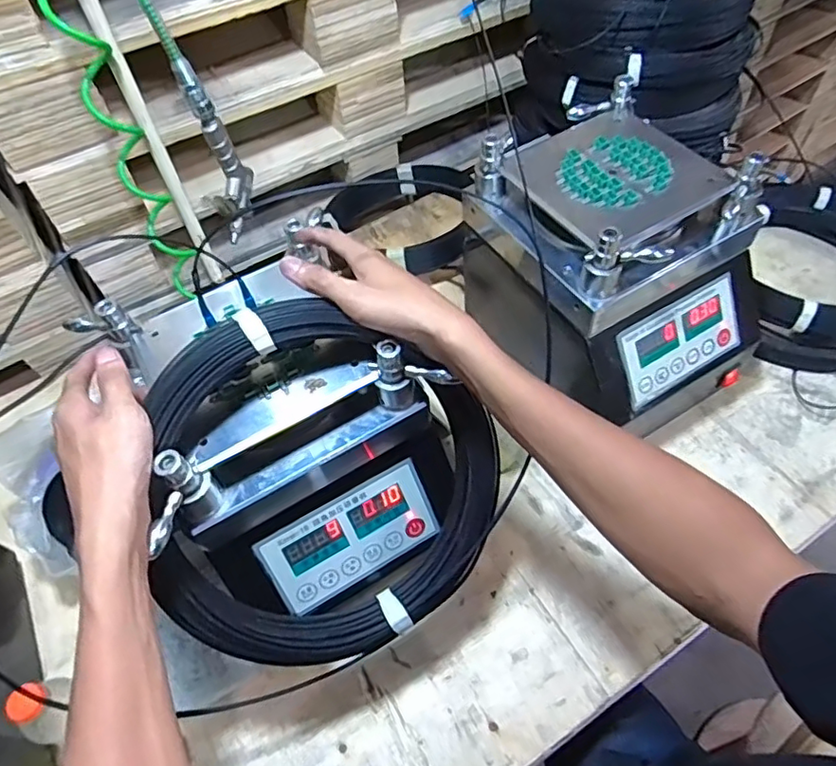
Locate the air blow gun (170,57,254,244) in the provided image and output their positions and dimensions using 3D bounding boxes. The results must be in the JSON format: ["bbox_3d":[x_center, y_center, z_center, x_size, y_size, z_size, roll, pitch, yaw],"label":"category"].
[{"bbox_3d":[-0.214,-0.245,0.612,0.030,0.169,0.080,-2,56,4],"label":"air blow gun"}]

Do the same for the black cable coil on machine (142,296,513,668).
[{"bbox_3d":[-0.081,0.099,0.473,0.297,0.052,0.281,30,86,-23],"label":"black cable coil on machine"}]

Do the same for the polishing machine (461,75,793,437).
[{"bbox_3d":[0.223,-0.112,0.669,0.215,0.283,0.278,-30,59,-15],"label":"polishing machine"}]

